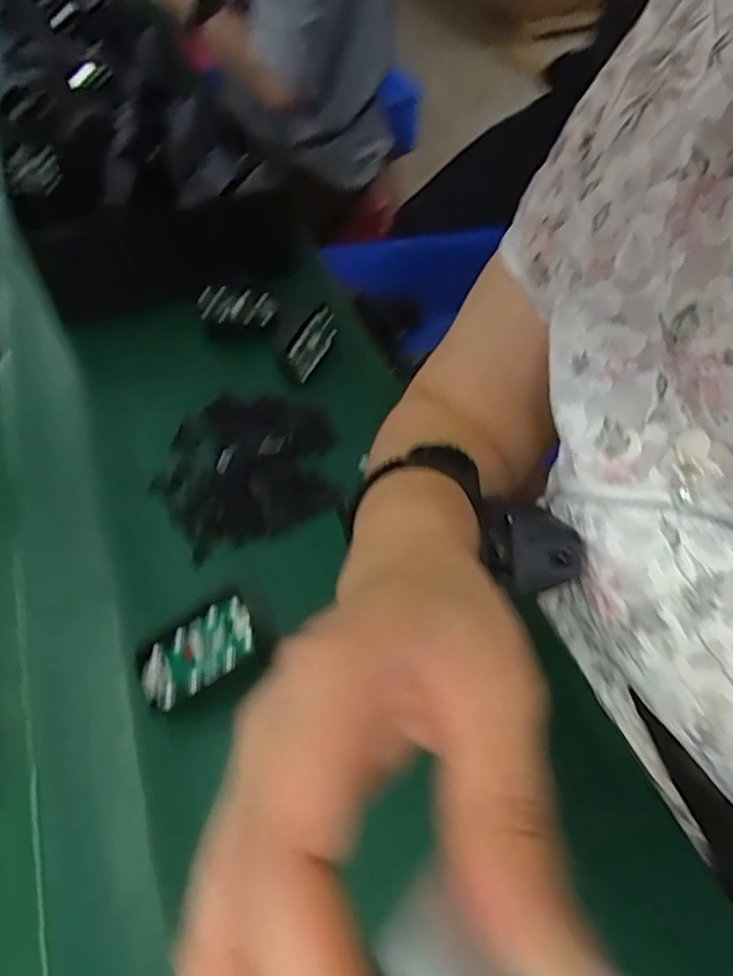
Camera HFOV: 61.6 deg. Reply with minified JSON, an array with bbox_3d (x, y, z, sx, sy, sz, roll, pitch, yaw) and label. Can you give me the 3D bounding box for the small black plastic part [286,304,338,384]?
[{"bbox_3d":[-0.045,-0.125,0.519,0.015,0.031,0.072,19,64,17],"label":"small black plastic part"}]

